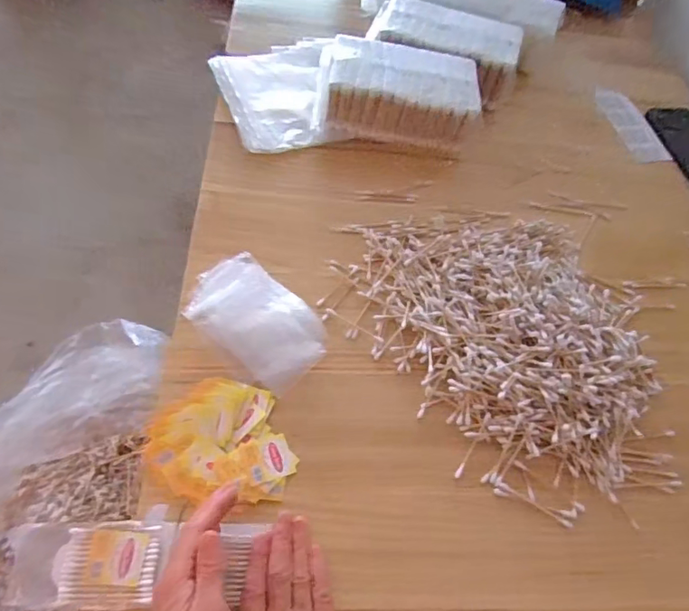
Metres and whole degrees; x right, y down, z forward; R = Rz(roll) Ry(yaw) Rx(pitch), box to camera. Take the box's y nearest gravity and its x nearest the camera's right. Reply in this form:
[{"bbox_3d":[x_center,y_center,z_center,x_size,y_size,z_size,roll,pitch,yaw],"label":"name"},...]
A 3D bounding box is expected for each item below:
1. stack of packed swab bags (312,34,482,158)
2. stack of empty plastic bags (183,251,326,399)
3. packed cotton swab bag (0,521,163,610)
[{"bbox_3d":[0.066,-0.268,0.678,0.206,0.074,0.123,12,57,-1],"label":"stack of packed swab bags"},{"bbox_3d":[-0.091,0.012,0.526,0.095,0.020,0.153,-37,70,-26],"label":"stack of empty plastic bags"},{"bbox_3d":[-0.199,0.197,0.399,0.107,0.006,0.058,1,58,-7],"label":"packed cotton swab bag"}]

